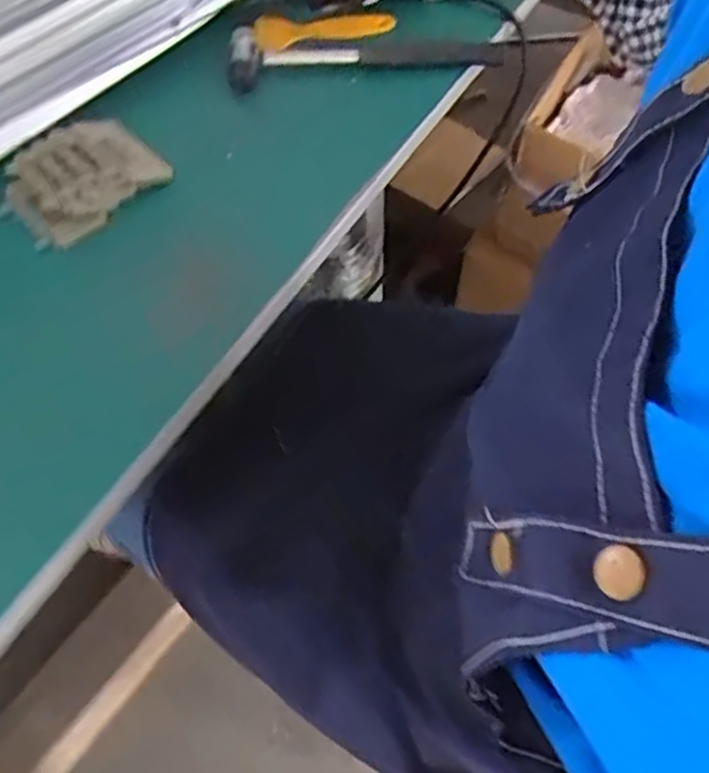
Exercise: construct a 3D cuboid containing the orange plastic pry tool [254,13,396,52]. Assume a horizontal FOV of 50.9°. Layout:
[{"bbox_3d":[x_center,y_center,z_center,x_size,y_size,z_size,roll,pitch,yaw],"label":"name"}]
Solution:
[{"bbox_3d":[-0.029,-0.336,0.696,0.132,0.010,0.039,-17,75,-16],"label":"orange plastic pry tool"}]

